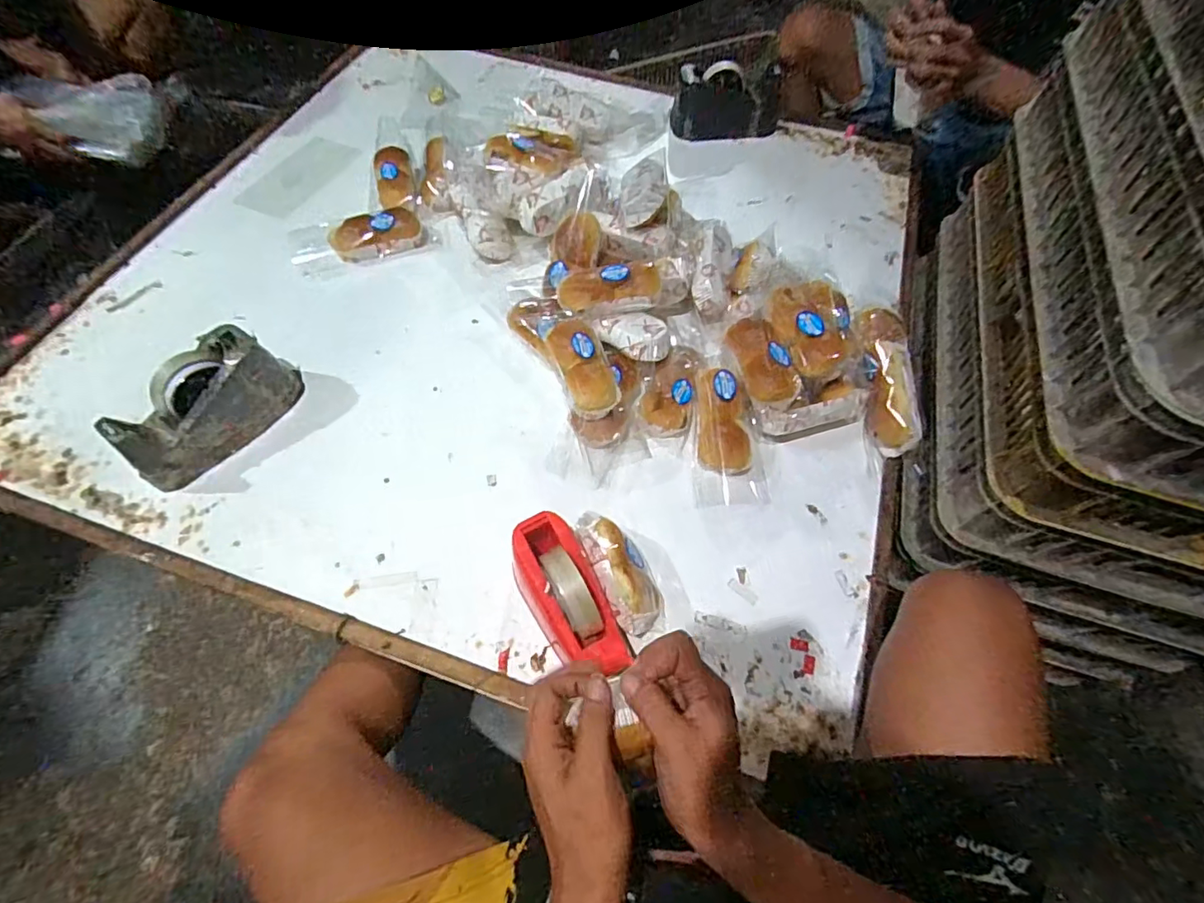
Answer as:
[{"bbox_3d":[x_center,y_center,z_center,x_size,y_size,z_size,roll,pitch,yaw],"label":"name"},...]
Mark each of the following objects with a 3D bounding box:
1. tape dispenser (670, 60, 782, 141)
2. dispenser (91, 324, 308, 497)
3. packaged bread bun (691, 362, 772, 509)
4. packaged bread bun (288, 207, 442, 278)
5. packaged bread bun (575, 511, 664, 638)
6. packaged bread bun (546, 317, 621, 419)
[{"bbox_3d":[0.254,-0.716,1.111,0.218,0.094,0.082,0,60,-2],"label":"tape dispenser"},{"bbox_3d":[-0.490,-0.059,0.682,0.073,0.113,0.214,37,65,18],"label":"dispenser"},{"bbox_3d":[0.160,-0.022,0.702,0.093,0.038,0.180,-5,83,-5],"label":"packaged bread bun"},{"bbox_3d":[-0.379,-0.339,0.871,0.226,0.046,0.075,-16,62,-10],"label":"packaged bread bun"},{"bbox_3d":[0.023,0.135,0.612,0.066,0.069,0.142,-22,63,-13],"label":"packaged bread bun"},{"bbox_3d":[-0.021,-0.110,0.695,0.067,0.033,0.137,-18,75,-13],"label":"packaged bread bun"}]

